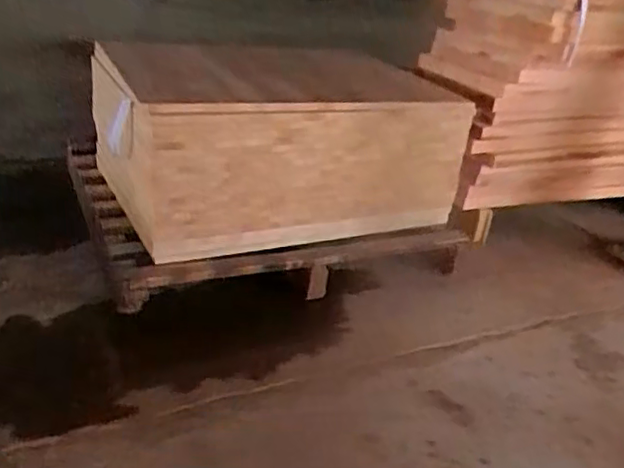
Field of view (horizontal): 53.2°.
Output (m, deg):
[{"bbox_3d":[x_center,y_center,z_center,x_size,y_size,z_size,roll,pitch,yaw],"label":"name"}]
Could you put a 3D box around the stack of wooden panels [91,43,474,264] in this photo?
[{"bbox_3d":[-0.071,-0.240,1.639,0.883,0.349,0.526,-5,29,-25],"label":"stack of wooden panels"}]

